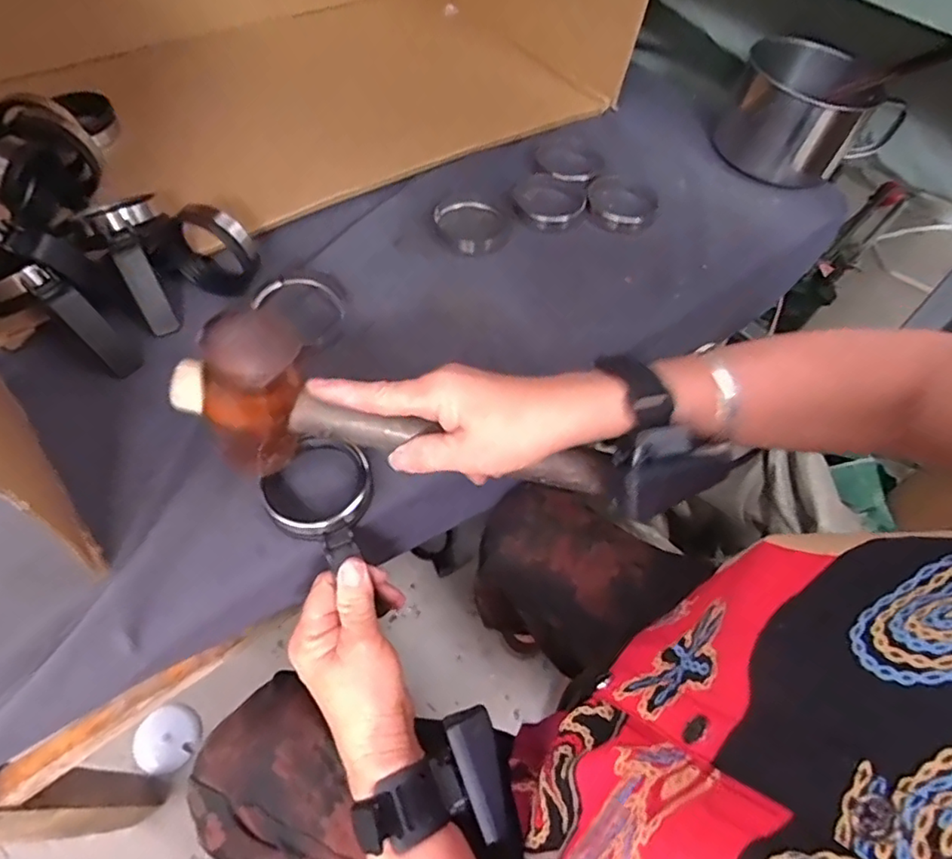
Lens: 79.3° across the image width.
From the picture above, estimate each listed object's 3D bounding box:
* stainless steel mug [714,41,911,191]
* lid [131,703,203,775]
[{"bbox_3d":[0.354,-0.335,0.613,0.165,0.088,0.149,30,60,14],"label":"stainless steel mug"},{"bbox_3d":[-0.395,0.396,0.737,0.074,0.019,0.076,2,57,-3],"label":"lid"}]

